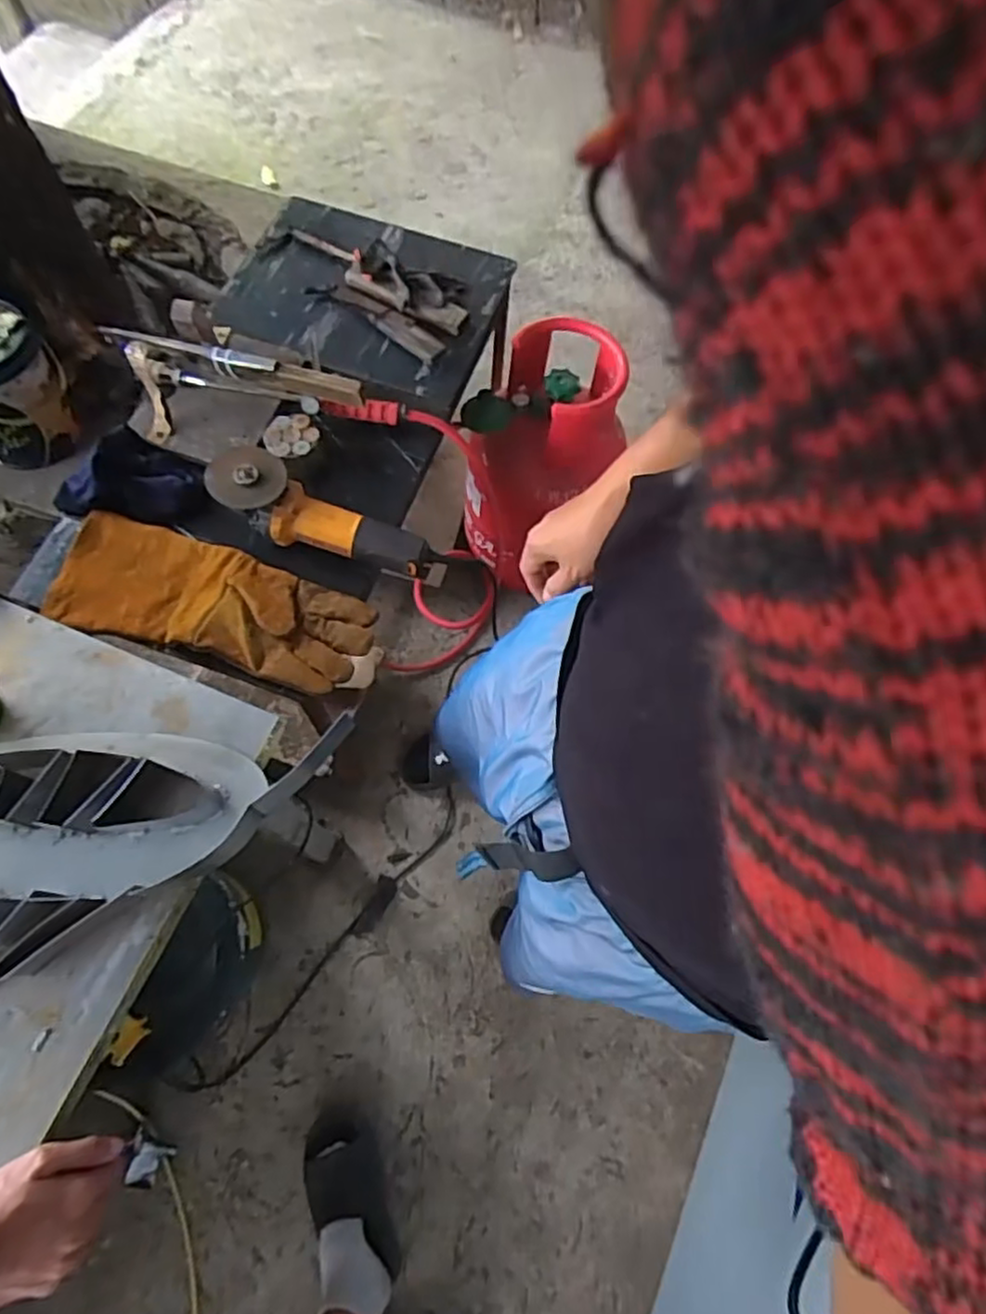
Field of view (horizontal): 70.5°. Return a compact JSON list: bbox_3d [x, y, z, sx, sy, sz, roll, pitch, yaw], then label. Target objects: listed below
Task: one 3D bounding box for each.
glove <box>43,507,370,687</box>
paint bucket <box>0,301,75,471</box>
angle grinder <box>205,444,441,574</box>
[{"bbox_3d":[-0.361,-0.068,0.887,0.401,0.035,0.152,20,69,4],"label":"glove"},{"bbox_3d":[-0.988,-0.551,1.405,0.222,0.260,0.247,-38,76,-16],"label":"paint bucket"},{"bbox_3d":[-0.219,-0.178,0.904,0.294,0.075,0.085,23,65,-10],"label":"angle grinder"}]

